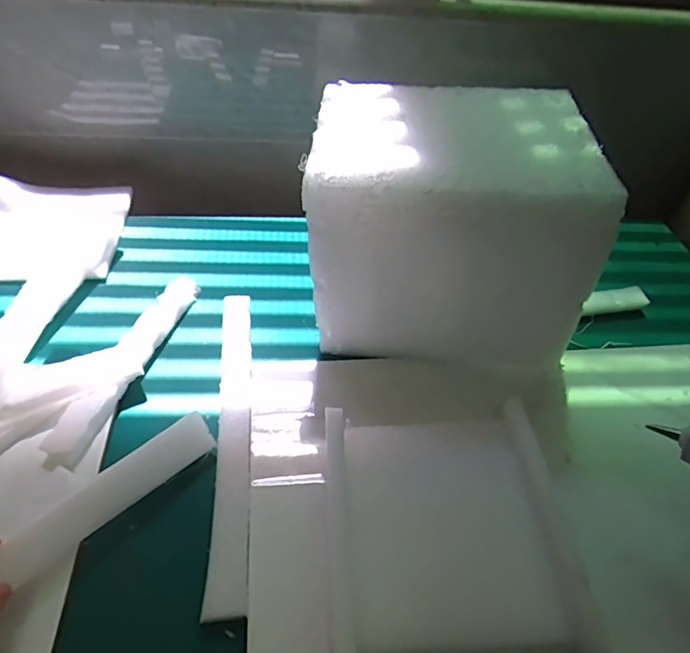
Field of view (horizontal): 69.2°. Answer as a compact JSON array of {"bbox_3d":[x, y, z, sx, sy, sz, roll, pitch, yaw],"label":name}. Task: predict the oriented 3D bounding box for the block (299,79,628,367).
[{"bbox_3d":[0.098,-0.101,0.507,0.253,0.213,0.191,7,47,0],"label":"block"}]

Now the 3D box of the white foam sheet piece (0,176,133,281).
[{"bbox_3d":[-0.370,-0.123,0.627,0.166,0.017,0.179,-2,48,-7],"label":"white foam sheet piece"}]

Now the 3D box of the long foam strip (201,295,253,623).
[{"bbox_3d":[-0.102,0.089,0.461,0.031,0.010,0.317,-2,48,-7],"label":"long foam strip"}]

